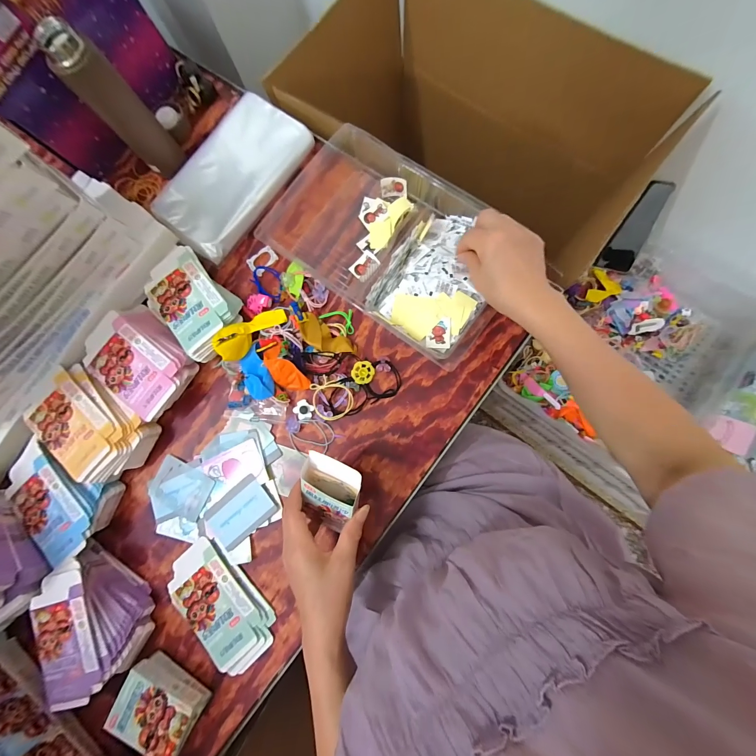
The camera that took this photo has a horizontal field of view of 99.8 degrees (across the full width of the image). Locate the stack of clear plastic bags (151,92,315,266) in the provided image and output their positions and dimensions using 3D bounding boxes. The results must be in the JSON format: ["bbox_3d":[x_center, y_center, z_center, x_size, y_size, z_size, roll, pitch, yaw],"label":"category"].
[{"bbox_3d":[-0.224,-0.314,0.496,0.149,0.036,0.250,39,87,9],"label":"stack of clear plastic bags"}]

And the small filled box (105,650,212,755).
[{"bbox_3d":[-0.264,0.399,0.391,0.095,0.047,0.067,24,85,8],"label":"small filled box"}]

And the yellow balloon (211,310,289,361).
[{"bbox_3d":[-0.181,-0.067,0.447,0.047,0.030,0.104,45,64,9],"label":"yellow balloon"}]

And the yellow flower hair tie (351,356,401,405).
[{"bbox_3d":[0.000,0.000,0.440,0.056,0.020,0.061,-32,80,0],"label":"yellow flower hair tie"}]

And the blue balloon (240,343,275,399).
[{"bbox_3d":[-0.170,-0.008,0.443,0.039,0.011,0.076,-14,81,3],"label":"blue balloon"}]

